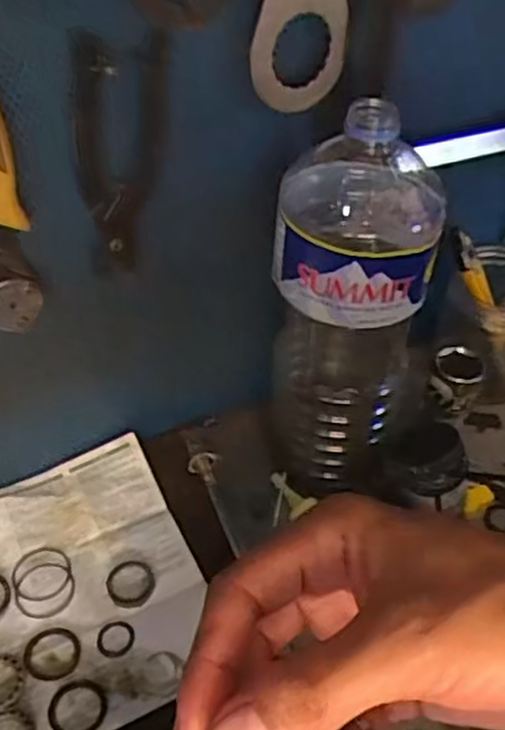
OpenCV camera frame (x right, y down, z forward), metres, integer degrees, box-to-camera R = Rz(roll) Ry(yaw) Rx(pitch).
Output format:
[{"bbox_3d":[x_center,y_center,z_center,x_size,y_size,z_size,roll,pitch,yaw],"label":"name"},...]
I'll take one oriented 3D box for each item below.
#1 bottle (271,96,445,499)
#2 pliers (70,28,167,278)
[{"bbox_3d":[0.066,-0.037,0.524,0.100,0.291,0.107,8,44,7],"label":"bottle"},{"bbox_3d":[-0.078,-0.123,0.446,0.057,0.148,0.017,-8,42,-9],"label":"pliers"}]

